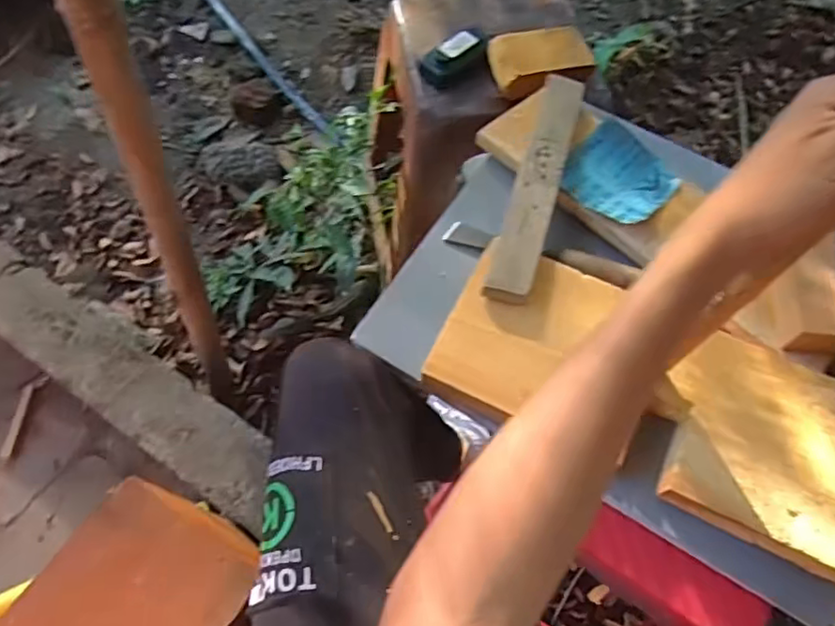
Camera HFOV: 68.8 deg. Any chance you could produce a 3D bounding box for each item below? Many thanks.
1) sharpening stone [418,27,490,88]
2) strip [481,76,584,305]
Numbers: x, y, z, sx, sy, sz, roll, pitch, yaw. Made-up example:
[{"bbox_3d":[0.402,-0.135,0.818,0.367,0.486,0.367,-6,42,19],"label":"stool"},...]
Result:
[{"bbox_3d":[0.049,-0.319,0.754,0.089,0.034,0.042,-39,72,-19],"label":"sharpening stone"},{"bbox_3d":[0.125,-0.143,0.621,0.044,0.021,0.301,17,65,5],"label":"strip"}]

